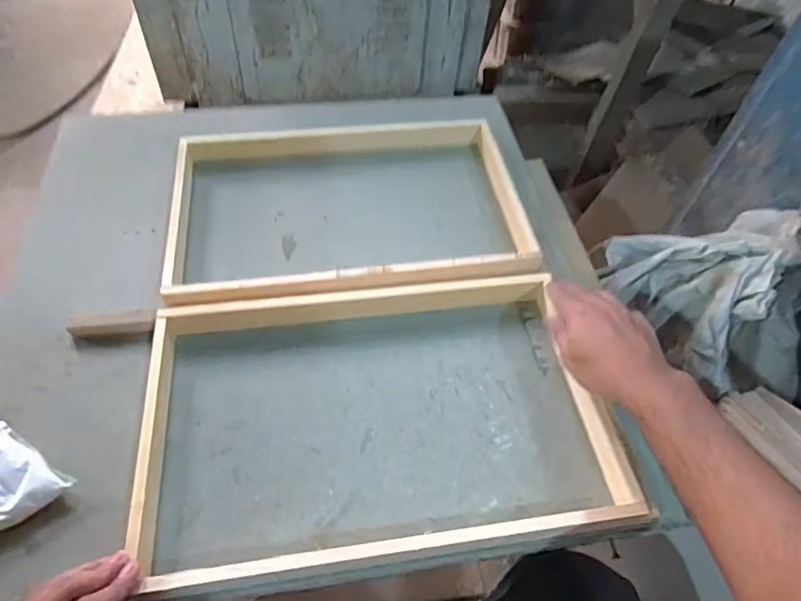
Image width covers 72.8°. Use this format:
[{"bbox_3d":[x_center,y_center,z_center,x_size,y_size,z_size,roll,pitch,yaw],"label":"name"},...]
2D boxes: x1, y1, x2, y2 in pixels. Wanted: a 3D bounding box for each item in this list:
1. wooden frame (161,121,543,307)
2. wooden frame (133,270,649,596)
[{"bbox_3d":[-0.059,-0.113,0.632,0.388,0.033,0.263,-6,54,-8],"label":"wooden frame"},{"bbox_3d":[-0.019,0.089,0.477,0.389,0.033,0.253,-5,54,-8],"label":"wooden frame"}]

